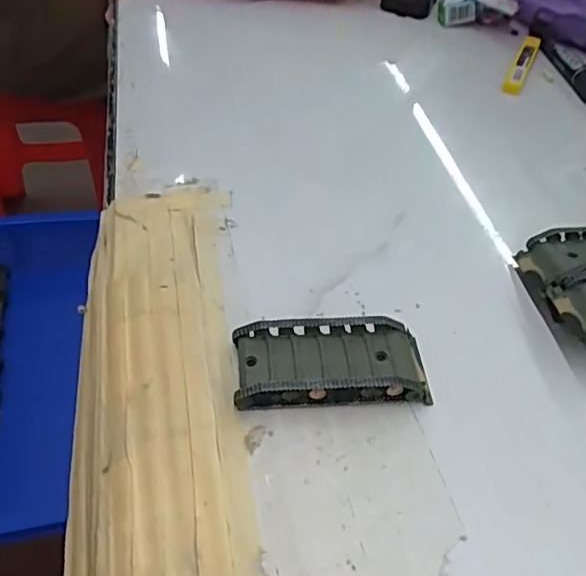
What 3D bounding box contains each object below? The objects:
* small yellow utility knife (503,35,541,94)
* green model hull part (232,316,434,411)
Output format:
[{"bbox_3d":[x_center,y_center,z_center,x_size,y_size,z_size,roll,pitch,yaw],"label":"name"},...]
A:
[{"bbox_3d":[0.213,-0.209,0.556,0.017,0.013,0.105,21,50,14],"label":"small yellow utility knife"},{"bbox_3d":[0.020,0.037,0.303,0.096,0.020,0.043,0,47,-7],"label":"green model hull part"}]

